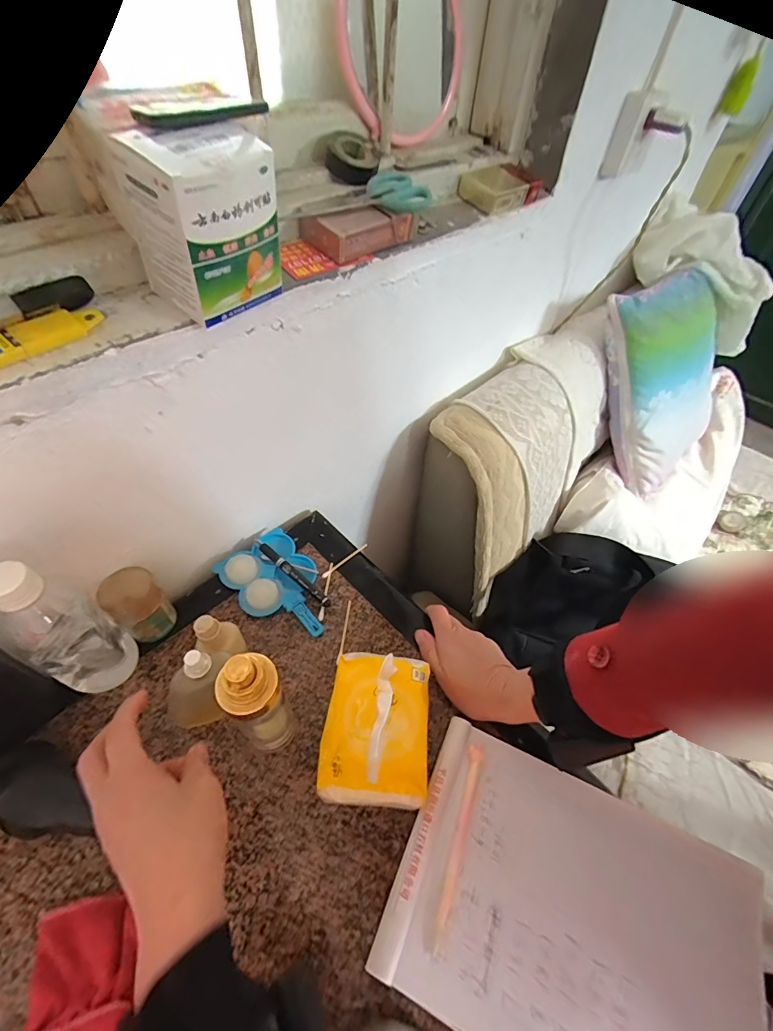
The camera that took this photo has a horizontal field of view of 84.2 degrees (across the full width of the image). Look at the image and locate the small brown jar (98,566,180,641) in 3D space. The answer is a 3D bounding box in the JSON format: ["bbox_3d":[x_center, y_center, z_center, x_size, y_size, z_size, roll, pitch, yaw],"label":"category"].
[{"bbox_3d":[-0.255,0.095,0.444,0.052,0.073,0.049,3,51,-3],"label":"small brown jar"}]

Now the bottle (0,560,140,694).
[{"bbox_3d":[-0.267,0.104,0.364,0.064,0.180,0.063,29,54,17],"label":"bottle"}]

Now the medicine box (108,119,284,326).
[{"bbox_3d":[-0.134,-0.207,0.307,0.076,0.104,0.088,31,56,19],"label":"medicine box"}]

